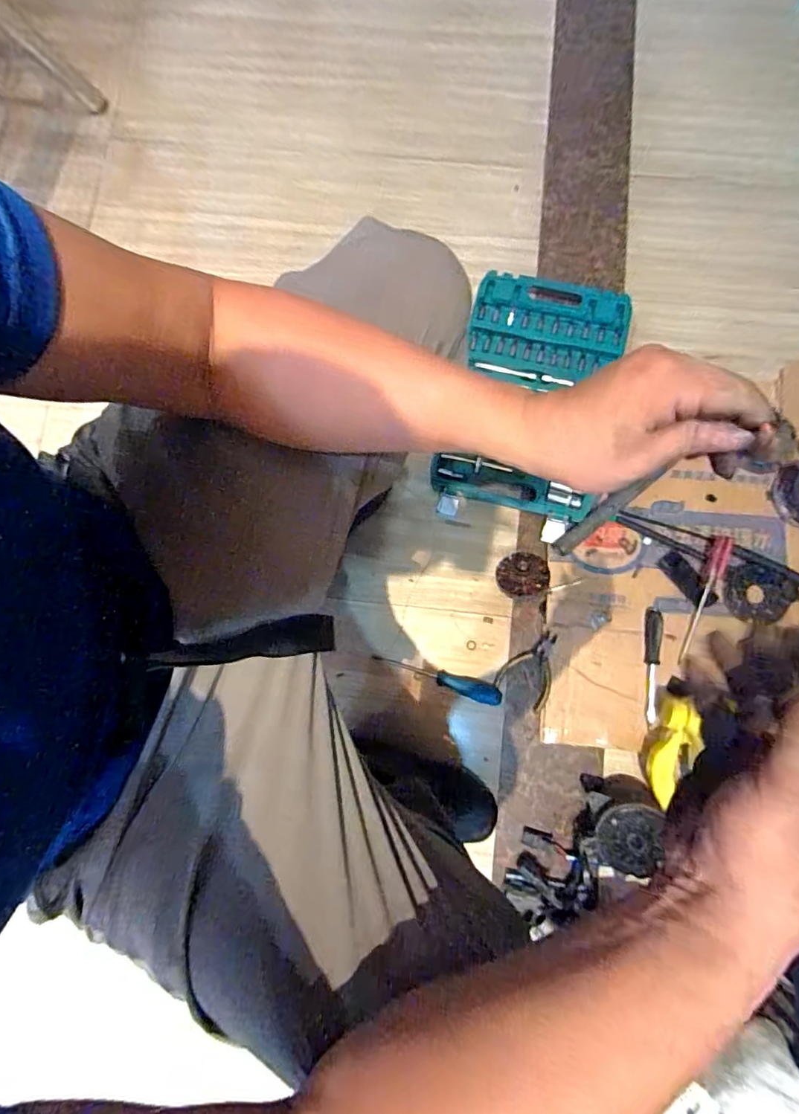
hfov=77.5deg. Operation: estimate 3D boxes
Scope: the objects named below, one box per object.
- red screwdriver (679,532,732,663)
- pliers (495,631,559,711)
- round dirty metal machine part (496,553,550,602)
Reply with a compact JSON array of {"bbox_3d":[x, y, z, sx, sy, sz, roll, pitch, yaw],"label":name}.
[{"bbox_3d":[0.457,0.062,0.751,0.025,0.025,0.203,25,82,5],"label":"red screwdriver"},{"bbox_3d":[0.206,0.166,0.745,0.078,0.023,0.111,35,83,6],"label":"pliers"},{"bbox_3d":[0.190,0.028,0.762,0.074,0.044,0.071,0,81,1],"label":"round dirty metal machine part"}]

